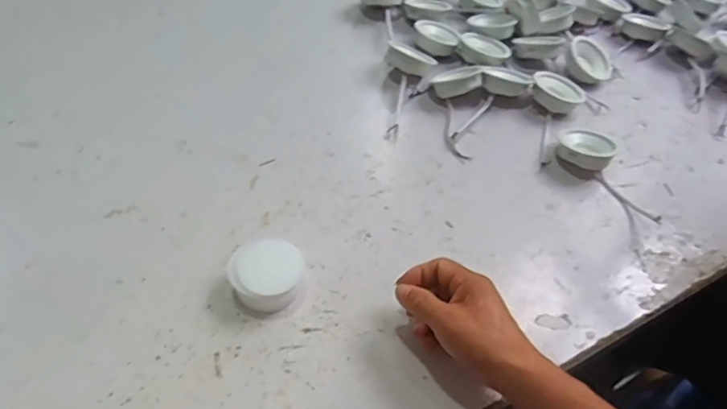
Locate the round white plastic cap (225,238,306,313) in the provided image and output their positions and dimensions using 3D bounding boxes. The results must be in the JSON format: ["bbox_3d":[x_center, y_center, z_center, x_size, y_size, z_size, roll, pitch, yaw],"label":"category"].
[{"bbox_3d":[-0.089,0.066,0.490,0.065,0.041,0.055,3,51,-2],"label":"round white plastic cap"}]

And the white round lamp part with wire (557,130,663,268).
[{"bbox_3d":[0.288,-0.024,0.606,0.068,0.036,0.181,-12,53,-15],"label":"white round lamp part with wire"}]

